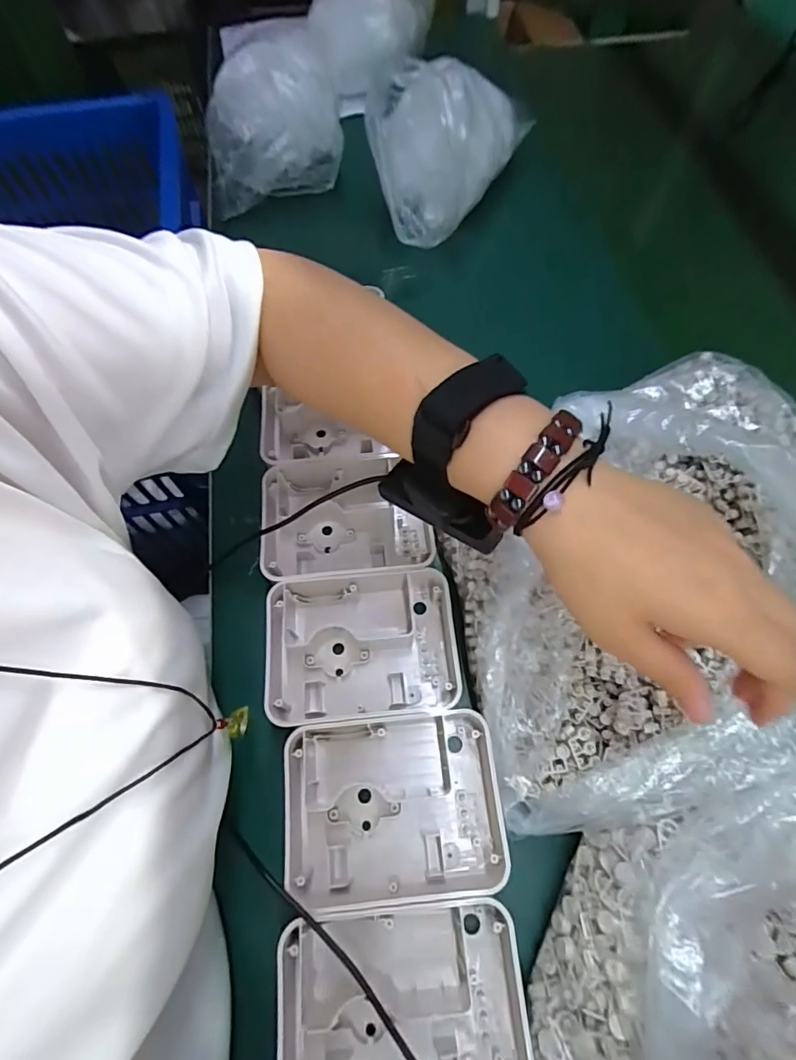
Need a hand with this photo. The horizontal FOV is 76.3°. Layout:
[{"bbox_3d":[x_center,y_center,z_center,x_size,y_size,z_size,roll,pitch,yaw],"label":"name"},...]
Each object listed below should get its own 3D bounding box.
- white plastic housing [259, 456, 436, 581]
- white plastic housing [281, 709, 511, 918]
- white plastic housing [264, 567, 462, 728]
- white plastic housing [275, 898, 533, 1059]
[{"bbox_3d":[-0.042,-0.005,0.395,0.128,0.034,0.098,-5,64,-2],"label":"white plastic housing"},{"bbox_3d":[-0.004,0.171,0.315,0.131,0.034,0.100,-6,64,-2],"label":"white plastic housing"},{"bbox_3d":[-0.024,0.083,0.361,0.131,0.046,0.100,-6,64,-2],"label":"white plastic housing"},{"bbox_3d":[0.002,0.262,0.273,0.128,0.039,0.103,-4,64,-1],"label":"white plastic housing"}]

